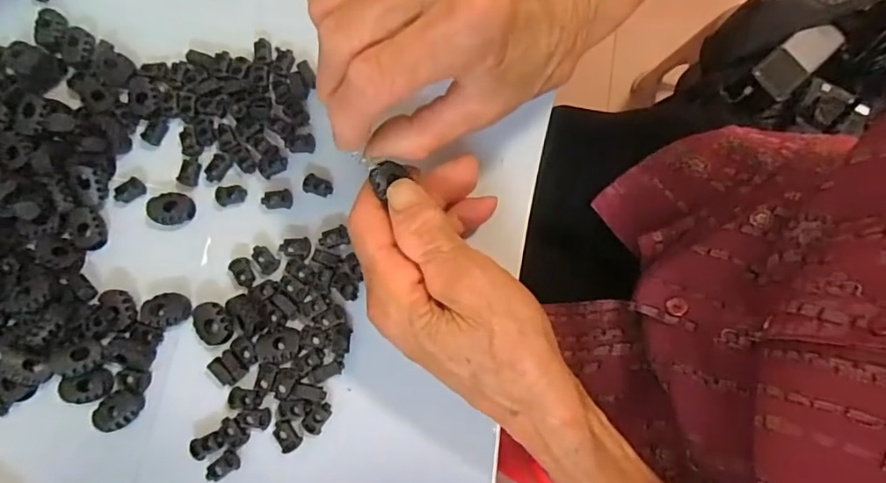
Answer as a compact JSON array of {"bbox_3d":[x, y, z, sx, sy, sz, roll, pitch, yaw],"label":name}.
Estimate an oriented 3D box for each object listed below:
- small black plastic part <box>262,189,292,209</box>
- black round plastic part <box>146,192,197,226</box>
[{"bbox_3d":[-0.087,-0.022,0.279,0.016,0.007,0.010,-1,80,0],"label":"small black plastic part"},{"bbox_3d":[-0.141,-0.017,0.277,0.022,0.007,0.016,-15,80,-2],"label":"black round plastic part"}]

